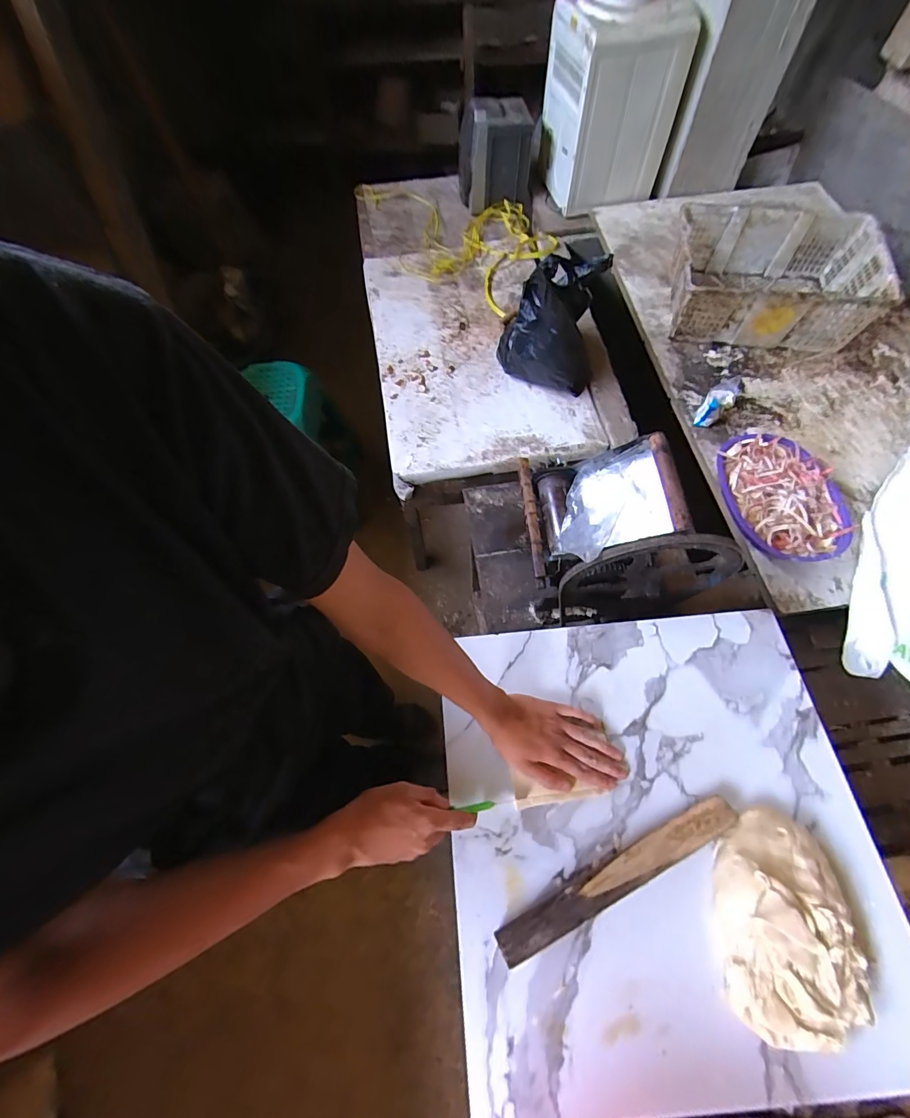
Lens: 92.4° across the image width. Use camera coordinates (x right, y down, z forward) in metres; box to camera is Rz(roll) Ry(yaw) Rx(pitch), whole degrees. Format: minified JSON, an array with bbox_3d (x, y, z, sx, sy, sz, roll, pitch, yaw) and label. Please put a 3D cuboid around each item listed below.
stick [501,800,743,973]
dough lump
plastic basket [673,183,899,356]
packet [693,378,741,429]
[{"bbox_3d":[0.189,0.357,0.494,0.303,0.035,0.037,-25,67,-7],"label":"stick"},{"bbox_3d":[0.353,0.383,0.463,0.139,0.047,0.198,0,66,3],"label":"dough lump"},{"bbox_3d":[0.842,-0.753,1.184,0.489,0.158,0.402,12,67,9],"label":"plastic basket"},{"bbox_3d":[0.643,-0.382,1.067,0.062,0.052,0.171,33,72,16],"label":"packet"}]

